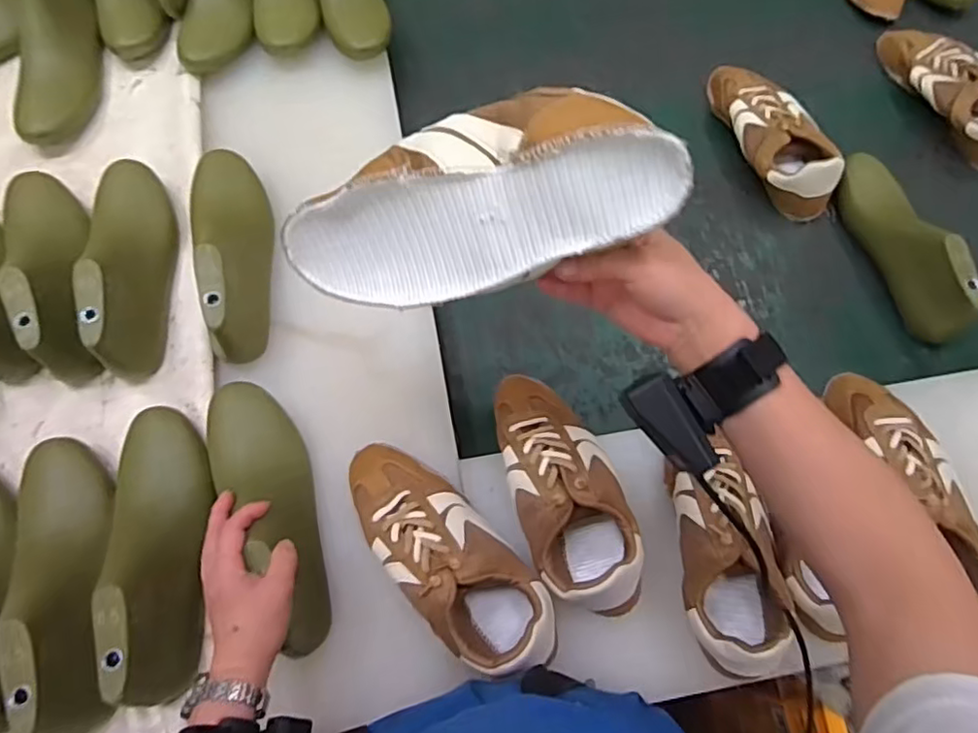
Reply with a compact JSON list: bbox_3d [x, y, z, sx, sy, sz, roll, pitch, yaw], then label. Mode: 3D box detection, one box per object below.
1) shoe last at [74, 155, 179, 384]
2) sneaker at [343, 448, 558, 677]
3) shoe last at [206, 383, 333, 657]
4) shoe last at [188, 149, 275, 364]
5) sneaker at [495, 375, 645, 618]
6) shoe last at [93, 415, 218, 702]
[{"bbox_3d":[-0.379,-0.119,0.644,0.080,0.077,0.252,-12,69,-5],"label":"shoe last"},{"bbox_3d":[-0.041,0.164,0.557,0.088,0.080,0.232,-41,74,-15],"label":"sneaker"},{"bbox_3d":[-0.197,0.122,0.561,0.074,0.091,0.252,-23,68,-9],"label":"shoe last"},{"bbox_3d":[-0.272,-0.132,0.652,0.083,0.084,0.259,-15,69,-6],"label":"shoe last"},{"bbox_3d":[0.066,0.106,0.576,0.097,0.070,0.239,-14,69,-6],"label":"sneaker"},{"bbox_3d":[-0.289,0.151,0.541,0.080,0.086,0.252,-14,69,-6],"label":"shoe last"}]

